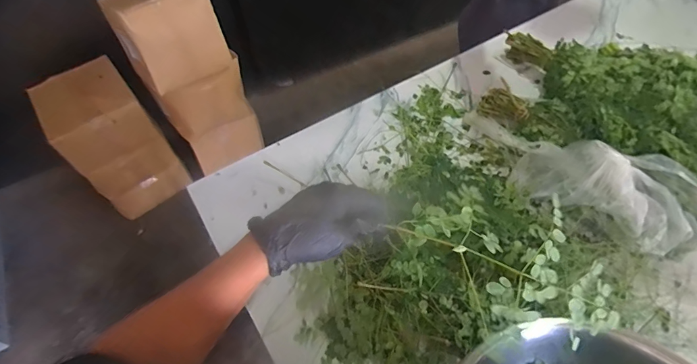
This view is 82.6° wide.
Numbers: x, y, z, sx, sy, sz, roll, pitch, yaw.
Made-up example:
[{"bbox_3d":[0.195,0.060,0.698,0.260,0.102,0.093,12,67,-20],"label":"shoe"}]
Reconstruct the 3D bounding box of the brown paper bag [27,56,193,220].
[{"bbox_3d":[-0.881,-0.139,1.518,0.297,0.496,0.329,-36,59,-21],"label":"brown paper bag"}]

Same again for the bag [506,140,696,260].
[{"bbox_3d":[0.450,0.001,0.677,0.288,0.103,0.155,34,62,25],"label":"bag"}]

